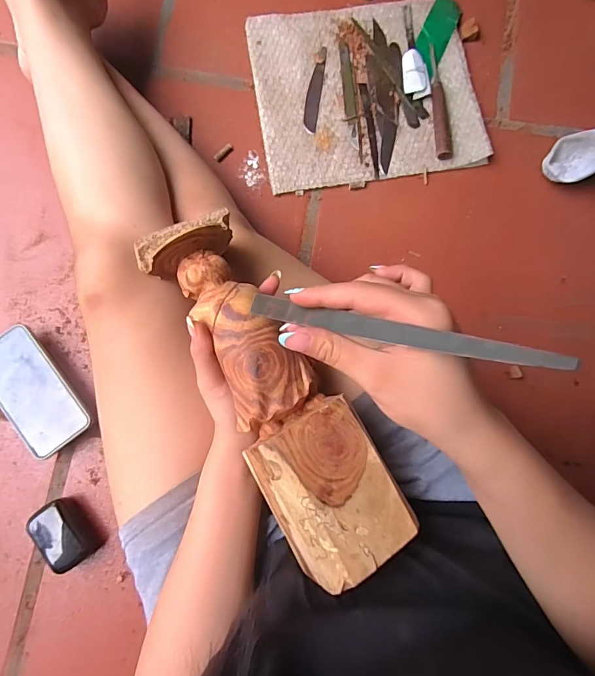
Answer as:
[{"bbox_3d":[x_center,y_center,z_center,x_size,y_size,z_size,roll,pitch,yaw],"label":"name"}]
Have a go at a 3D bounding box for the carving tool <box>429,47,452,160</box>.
[{"bbox_3d":[0.202,-0.342,0.577,0.023,0.012,0.186,-1,80,-1],"label":"carving tool"}]

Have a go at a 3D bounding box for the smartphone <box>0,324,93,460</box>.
[{"bbox_3d":[-0.321,0.065,0.484,0.084,0.012,0.152,-37,88,3],"label":"smartphone"}]

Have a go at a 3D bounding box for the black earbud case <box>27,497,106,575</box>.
[{"bbox_3d":[-0.270,0.227,0.472,0.050,0.033,0.074,-38,83,-6],"label":"black earbud case"}]

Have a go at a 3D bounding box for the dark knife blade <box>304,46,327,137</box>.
[{"bbox_3d":[0.025,-0.361,0.587,0.020,0.004,0.139,8,80,1],"label":"dark knife blade"}]

